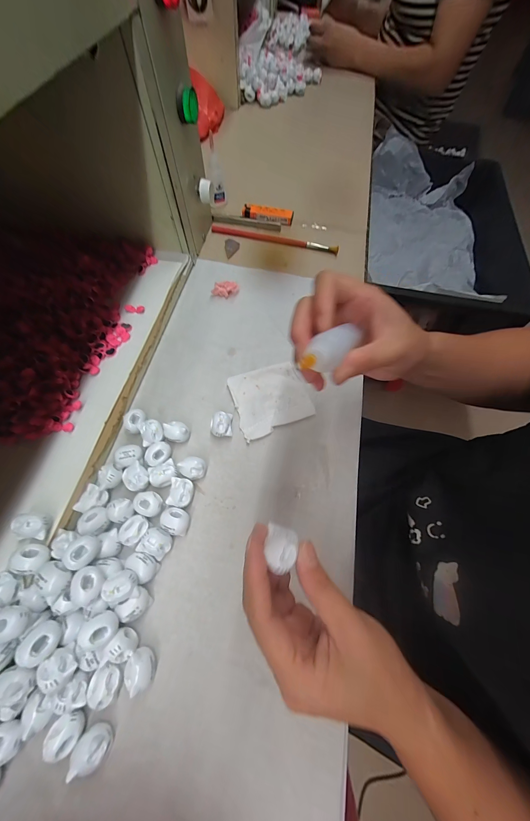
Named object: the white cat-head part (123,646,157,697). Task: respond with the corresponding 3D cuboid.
[{"bbox_3d":[-0.092,0.192,0.208,0.022,0.020,0.021,1,65,-1],"label":"white cat-head part"}]

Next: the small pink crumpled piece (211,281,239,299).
[{"bbox_3d":[-0.054,-0.162,0.378,0.034,0.019,0.015,3,65,0],"label":"small pink crumpled piece"}]

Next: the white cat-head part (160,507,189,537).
[{"bbox_3d":[-0.080,0.100,0.253,0.025,0.018,0.021,13,65,5],"label":"white cat-head part"}]

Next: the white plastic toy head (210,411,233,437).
[{"bbox_3d":[-0.045,0.015,0.292,0.022,0.020,0.026,1,65,-1],"label":"white plastic toy head"}]

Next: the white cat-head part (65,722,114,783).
[{"bbox_3d":[-0.117,0.229,0.191,0.022,0.023,0.019,-33,70,-15],"label":"white cat-head part"}]

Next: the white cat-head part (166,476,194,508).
[{"bbox_3d":[-0.077,0.077,0.264,0.021,0.020,0.025,6,65,2],"label":"white cat-head part"}]

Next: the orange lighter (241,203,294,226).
[{"bbox_3d":[0.004,-0.311,0.447,0.080,0.016,0.020,14,65,5],"label":"orange lighter"}]

